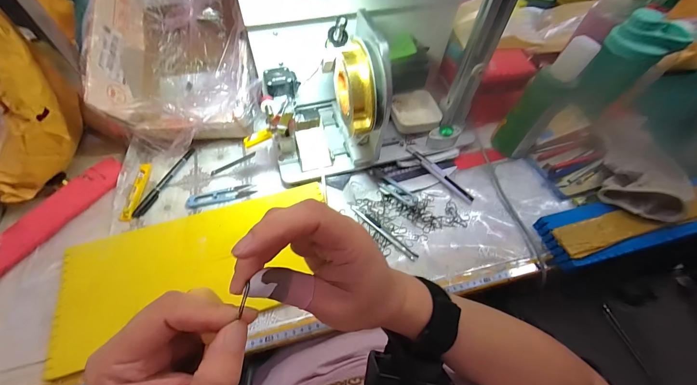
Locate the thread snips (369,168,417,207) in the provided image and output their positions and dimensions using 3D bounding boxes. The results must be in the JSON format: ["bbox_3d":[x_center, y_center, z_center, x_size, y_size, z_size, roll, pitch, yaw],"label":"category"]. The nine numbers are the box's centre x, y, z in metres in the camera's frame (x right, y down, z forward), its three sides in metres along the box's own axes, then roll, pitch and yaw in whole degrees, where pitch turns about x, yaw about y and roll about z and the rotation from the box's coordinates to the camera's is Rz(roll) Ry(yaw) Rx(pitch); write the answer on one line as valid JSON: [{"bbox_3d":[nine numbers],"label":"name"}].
[{"bbox_3d":[0.070,-0.008,0.479,0.020,0.019,0.095,-38,65,-25],"label":"thread snips"}]

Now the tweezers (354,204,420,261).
[{"bbox_3d":[0.052,0.058,0.442,0.120,0.004,0.012,40,63,22],"label":"tweezers"}]

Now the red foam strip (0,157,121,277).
[{"bbox_3d":[-0.419,0.025,0.430,0.047,0.010,0.195,42,60,-8],"label":"red foam strip"}]

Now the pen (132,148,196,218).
[{"bbox_3d":[-0.291,-0.020,0.471,0.015,0.009,0.137,17,57,9],"label":"pen"}]

